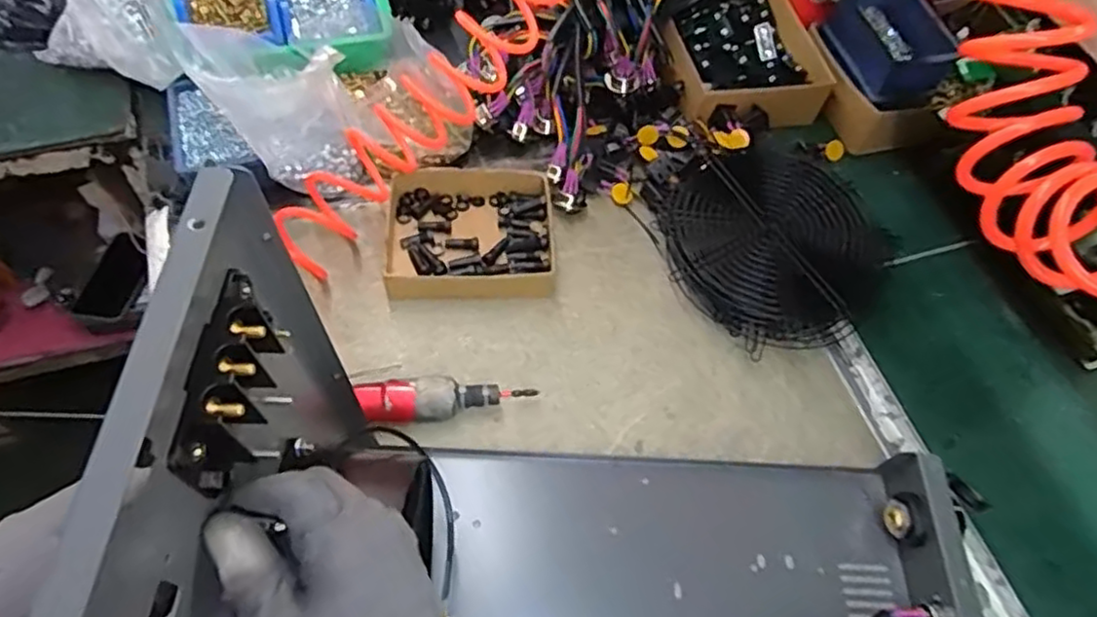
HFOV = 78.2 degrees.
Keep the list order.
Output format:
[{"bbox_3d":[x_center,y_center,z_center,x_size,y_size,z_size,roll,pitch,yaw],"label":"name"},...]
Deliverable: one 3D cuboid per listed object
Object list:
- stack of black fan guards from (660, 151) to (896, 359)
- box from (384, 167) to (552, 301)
[{"bbox_3d":[0.233,-0.067,0.717,0.219,0.067,0.234,-37,69,-21],"label":"stack of black fan guards"},{"bbox_3d":[-0.086,-0.085,0.725,0.179,0.039,0.157,-3,61,-5],"label":"box"}]

